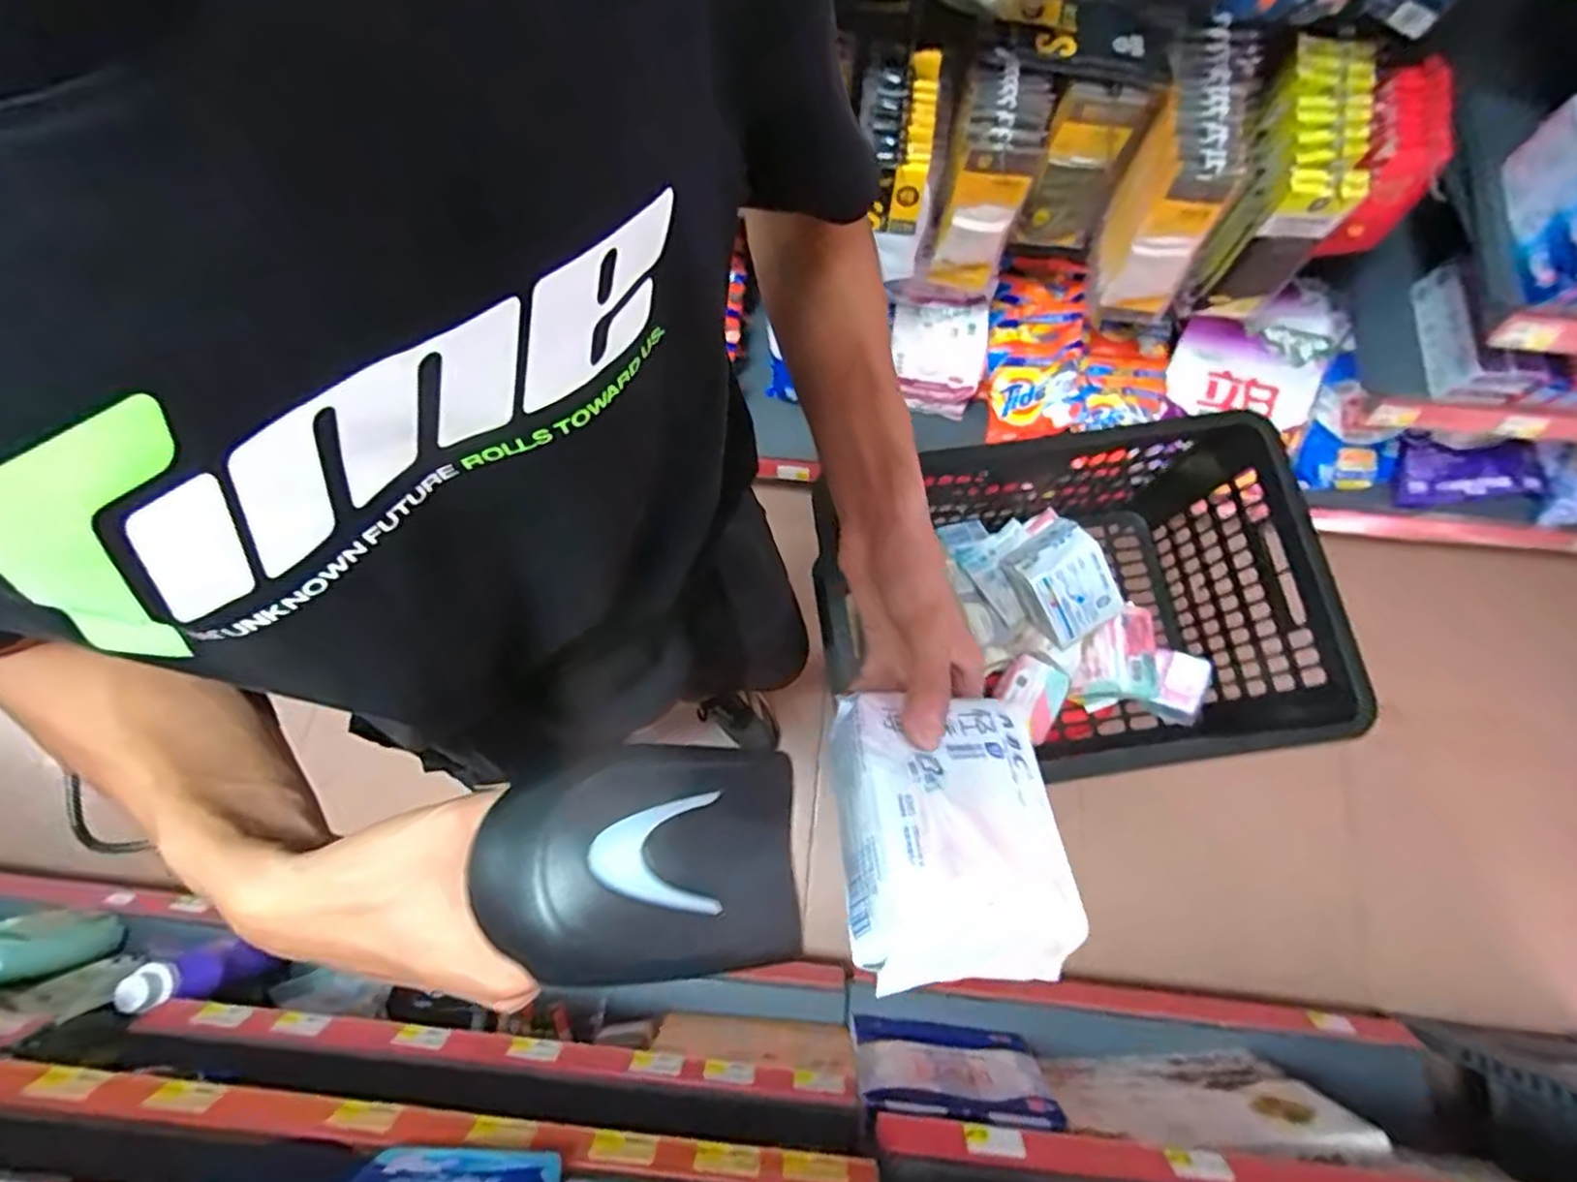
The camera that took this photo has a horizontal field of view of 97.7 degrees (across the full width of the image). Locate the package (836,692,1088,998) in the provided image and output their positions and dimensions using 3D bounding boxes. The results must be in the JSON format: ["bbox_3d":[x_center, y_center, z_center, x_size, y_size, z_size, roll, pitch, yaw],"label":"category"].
[{"bbox_3d":[0.065,0.104,0.296,0.091,0.040,0.112,6,53,-10],"label":"package"}]

